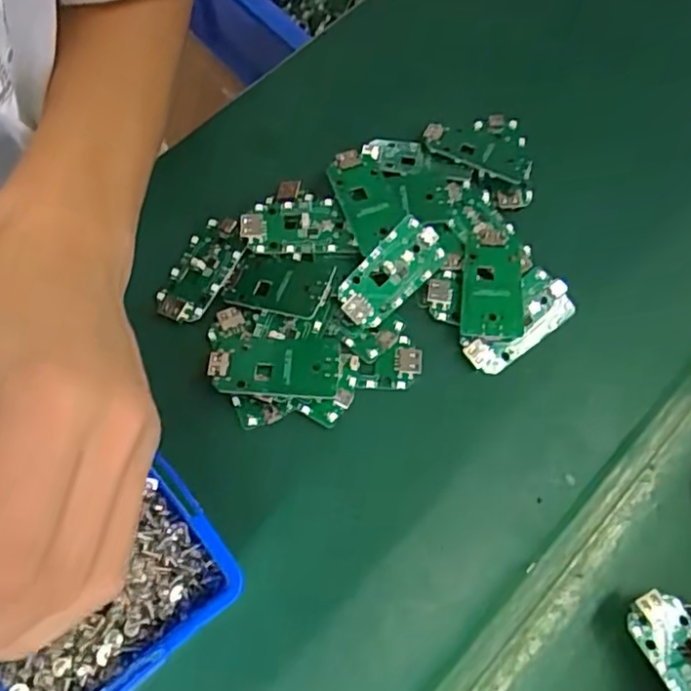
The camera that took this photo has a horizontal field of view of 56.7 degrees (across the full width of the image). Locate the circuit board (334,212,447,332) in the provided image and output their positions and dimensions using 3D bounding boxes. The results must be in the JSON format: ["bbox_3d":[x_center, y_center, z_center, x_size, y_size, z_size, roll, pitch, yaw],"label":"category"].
[{"bbox_3d":[0.024,-0.038,0.336,0.063,0.004,0.031,-46,101,-9],"label":"circuit board"}]

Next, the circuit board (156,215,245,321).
[{"bbox_3d":[-0.076,-0.042,0.342,0.030,0.010,0.062,29,69,6],"label":"circuit board"}]

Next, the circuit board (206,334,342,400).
[{"bbox_3d":[-0.034,0.010,0.312,0.062,0.008,0.034,4,57,7],"label":"circuit board"}]

